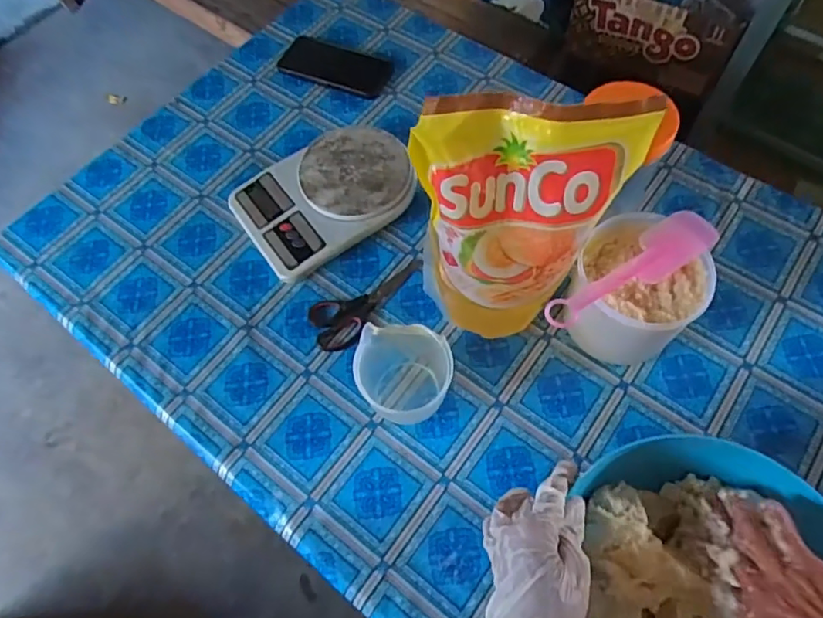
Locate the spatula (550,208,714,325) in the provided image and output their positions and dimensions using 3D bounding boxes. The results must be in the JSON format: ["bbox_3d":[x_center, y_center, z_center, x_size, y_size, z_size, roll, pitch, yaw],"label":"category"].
[{"bbox_3d":[0.210,-0.036,0.531,0.190,0.018,0.050,-31,66,-11],"label":"spatula"}]

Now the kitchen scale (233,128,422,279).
[{"bbox_3d":[-0.109,-0.146,0.706,0.216,0.042,0.161,-32,67,-12],"label":"kitchen scale"}]

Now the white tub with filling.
[{"bbox_3d":[0.228,-0.015,0.580,0.121,0.113,0.111,-1,64,2],"label":"white tub with filling"}]

